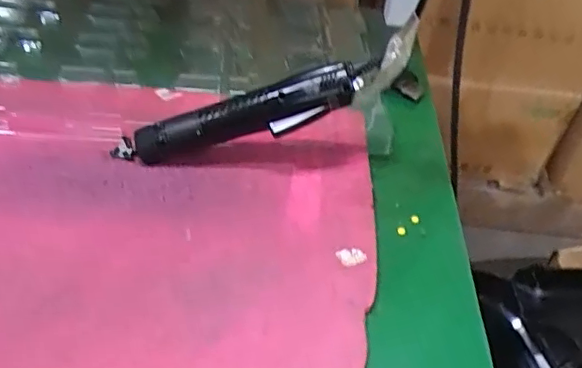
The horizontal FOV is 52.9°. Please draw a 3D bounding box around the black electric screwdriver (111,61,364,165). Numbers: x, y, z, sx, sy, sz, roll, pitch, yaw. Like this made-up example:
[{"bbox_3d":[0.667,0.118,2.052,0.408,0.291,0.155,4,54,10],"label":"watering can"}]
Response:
[{"bbox_3d":[-0.047,-0.057,0.519,0.220,0.037,0.029,-16,44,9],"label":"black electric screwdriver"}]

